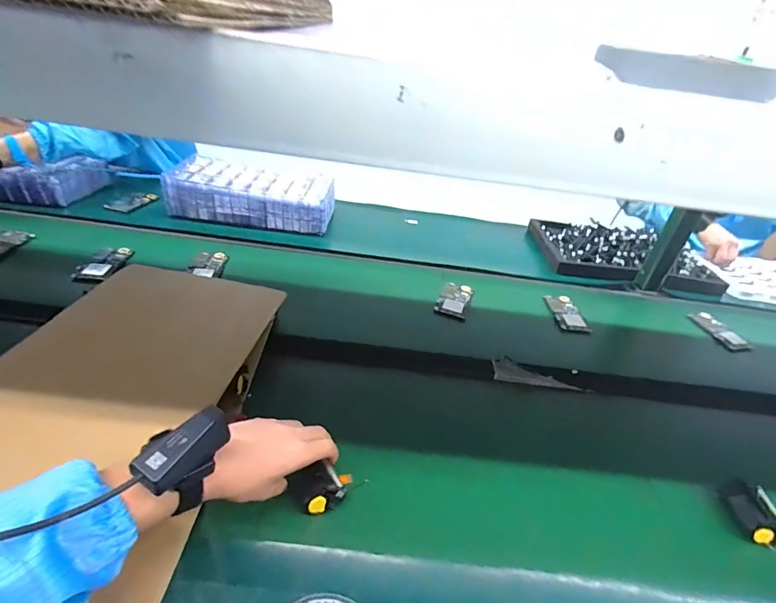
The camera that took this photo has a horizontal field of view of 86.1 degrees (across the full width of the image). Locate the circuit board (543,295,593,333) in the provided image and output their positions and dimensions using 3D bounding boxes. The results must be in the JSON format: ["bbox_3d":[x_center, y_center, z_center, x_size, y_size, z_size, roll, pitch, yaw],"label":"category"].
[{"bbox_3d":[0.381,0.021,0.891,0.067,0.010,0.118,5,36,-6],"label":"circuit board"}]

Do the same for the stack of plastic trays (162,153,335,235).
[{"bbox_3d":[-0.335,-0.268,1.062,0.379,0.102,0.198,7,36,-3],"label":"stack of plastic trays"}]

